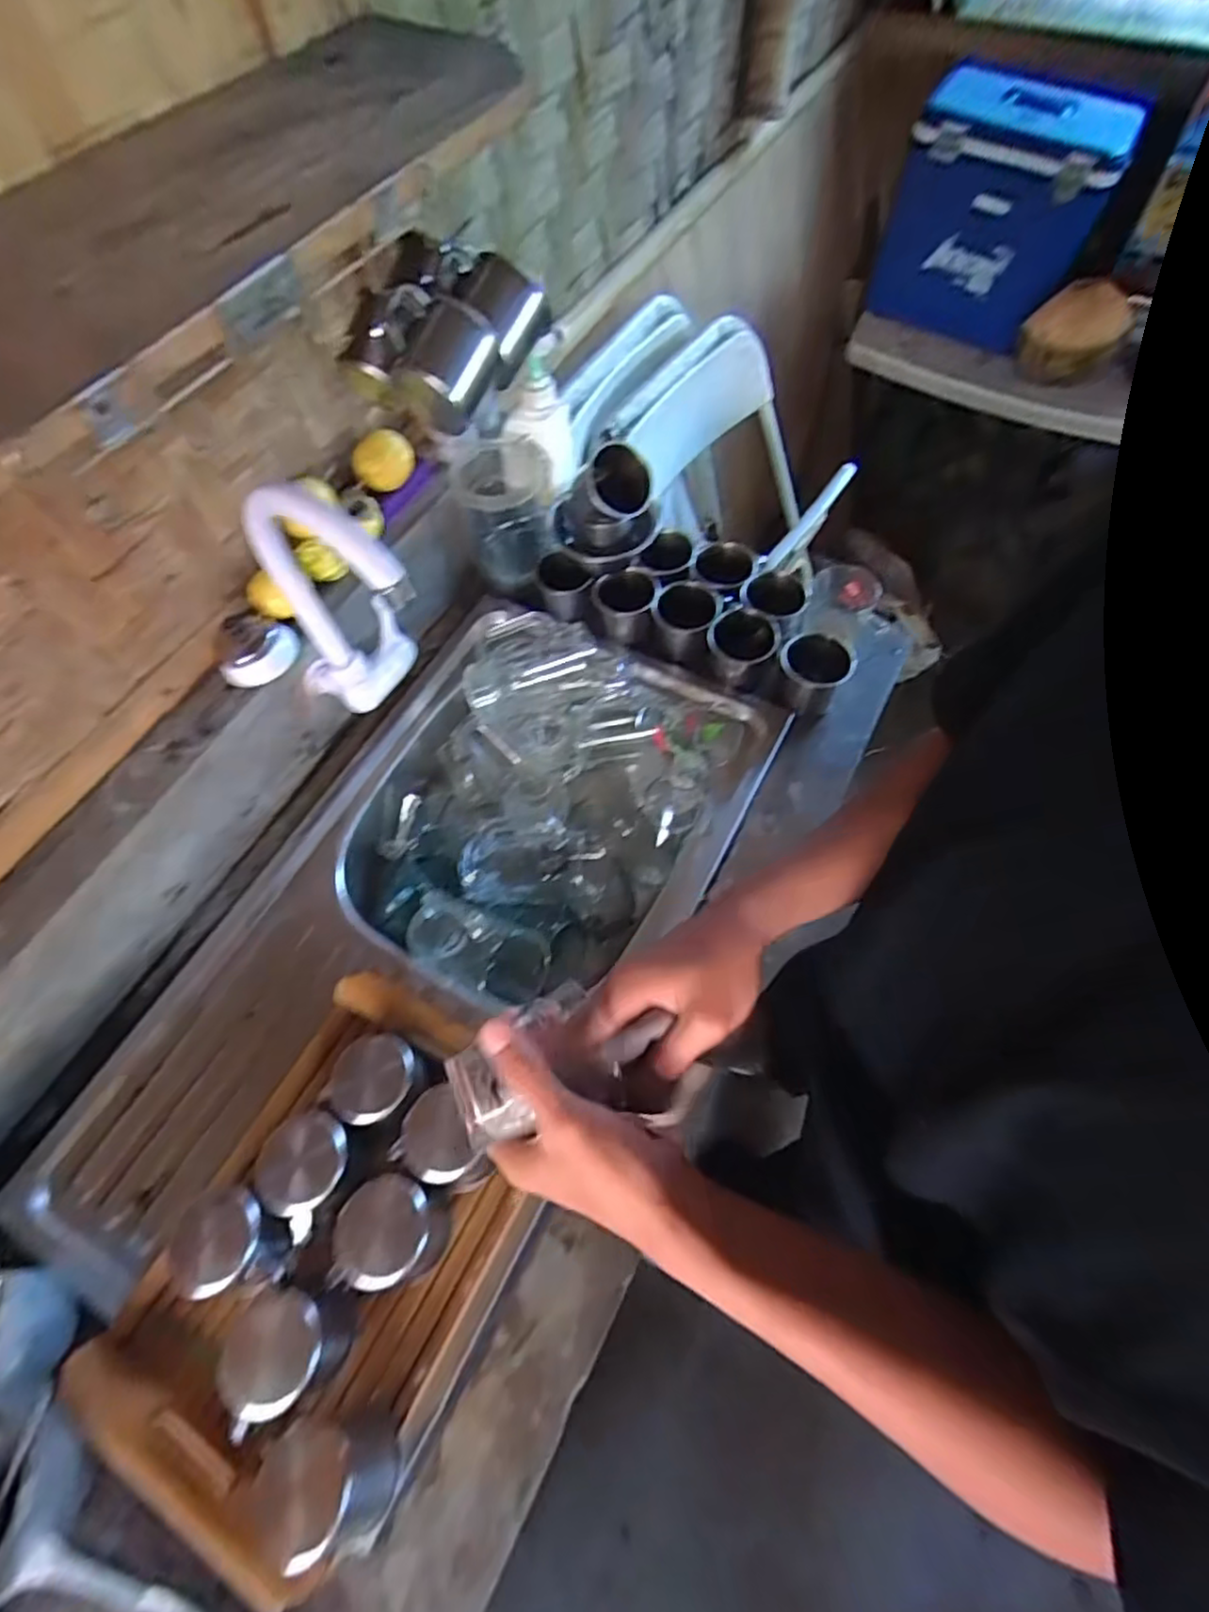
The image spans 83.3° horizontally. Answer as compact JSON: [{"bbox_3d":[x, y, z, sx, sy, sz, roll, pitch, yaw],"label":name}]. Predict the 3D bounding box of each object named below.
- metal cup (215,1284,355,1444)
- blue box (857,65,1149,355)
[{"bbox_3d":[-0.217,0.372,0.469,0.078,0.060,0.066,-30,66,-13],"label":"metal cup"},{"bbox_3d":[0.760,-1.157,1.342,0.362,0.326,0.255,26,67,14],"label":"blue box"}]

